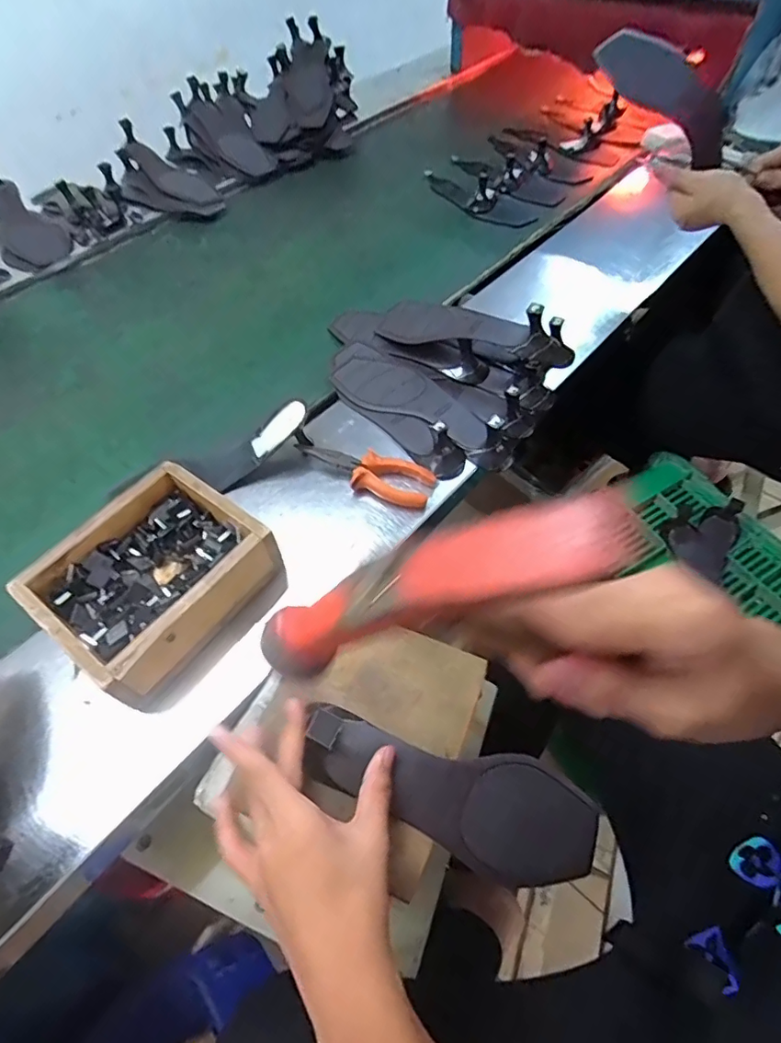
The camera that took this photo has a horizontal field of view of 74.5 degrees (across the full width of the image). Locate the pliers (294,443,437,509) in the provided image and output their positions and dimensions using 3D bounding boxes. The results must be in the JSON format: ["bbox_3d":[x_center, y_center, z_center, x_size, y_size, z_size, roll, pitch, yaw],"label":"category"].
[{"bbox_3d":[-0.030,-0.055,0.564,0.153,0.024,0.047,14,58,12],"label":"pliers"}]

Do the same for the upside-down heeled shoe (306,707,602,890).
[{"bbox_3d":[0.050,0.202,0.380,0.230,0.024,0.080,23,59,-2],"label":"upside-down heeled shoe"}]

